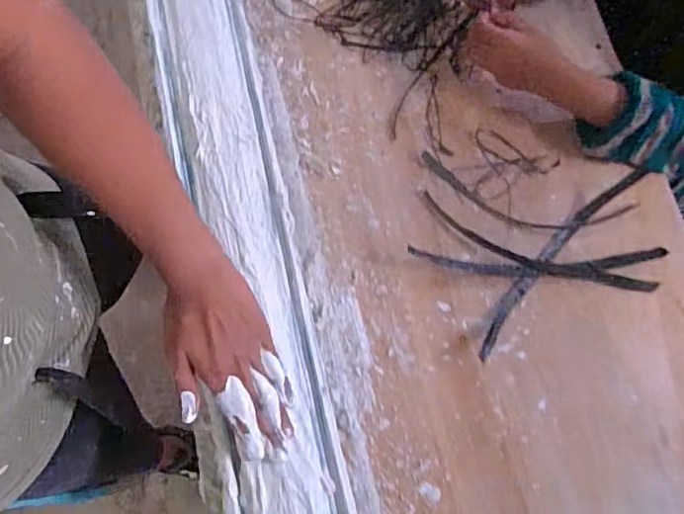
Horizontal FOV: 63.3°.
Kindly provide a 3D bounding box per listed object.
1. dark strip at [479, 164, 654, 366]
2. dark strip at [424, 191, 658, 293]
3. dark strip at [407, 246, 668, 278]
[{"bbox_3d":[0.246,-0.001,0.635,0.031,0.007,0.297,41,79,9],"label":"dark strip"},{"bbox_3d":[0.222,-0.005,0.639,0.275,0.005,0.041,22,77,4],"label":"dark strip"},{"bbox_3d":[0.223,0.006,0.622,0.288,0.019,0.032,-1,76,-1],"label":"dark strip"}]

